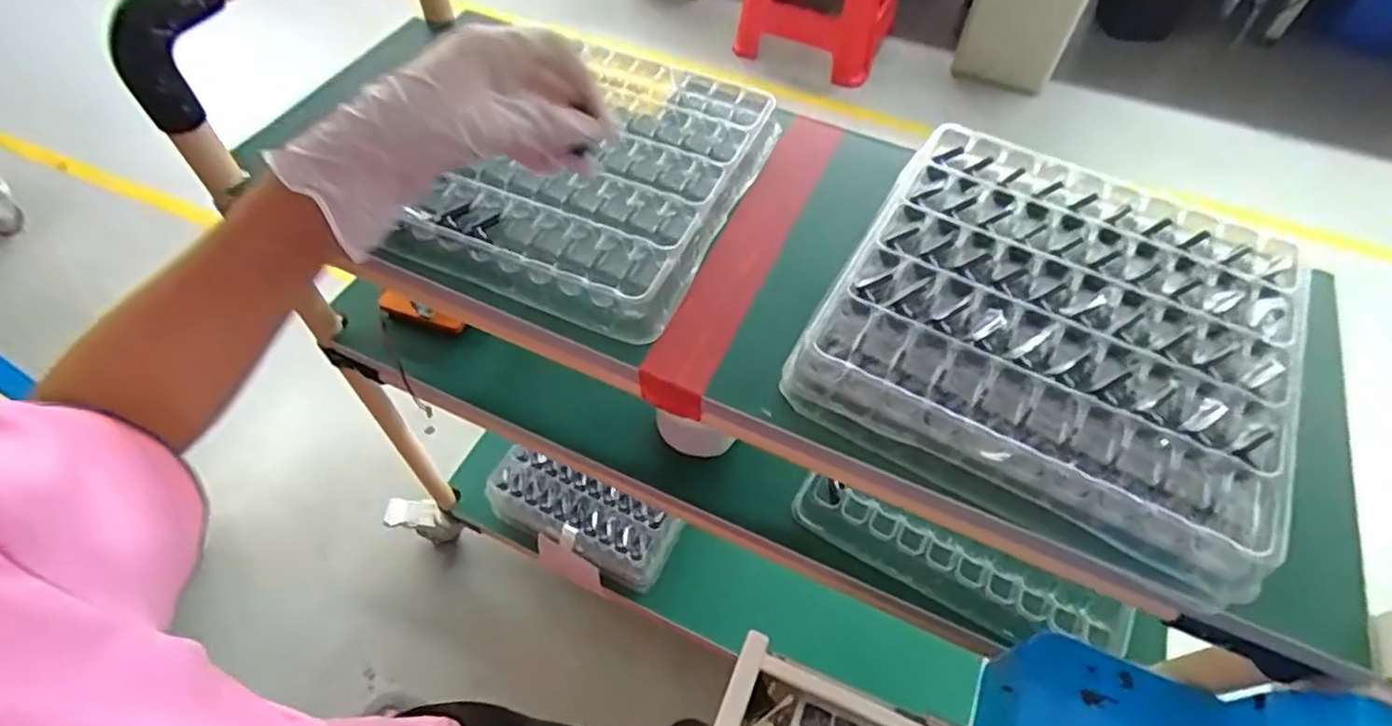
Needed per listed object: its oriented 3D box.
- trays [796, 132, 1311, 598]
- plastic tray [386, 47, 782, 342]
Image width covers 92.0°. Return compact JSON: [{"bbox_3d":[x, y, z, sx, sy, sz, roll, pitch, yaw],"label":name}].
[{"bbox_3d":[0.221,-0.023,0.420,0.244,0.053,0.250,27,59,16],"label":"trays"},{"bbox_3d":[-0.061,-0.145,0.508,0.191,0.030,0.248,23,58,14],"label":"plastic tray"}]

